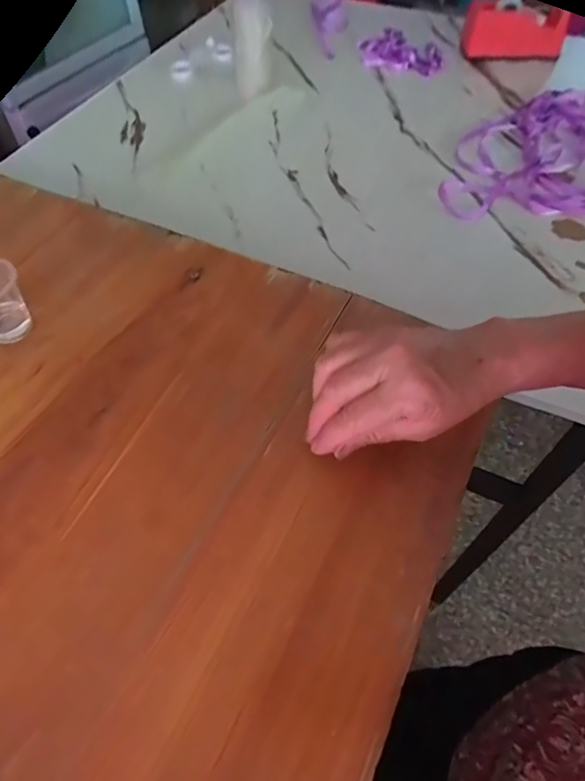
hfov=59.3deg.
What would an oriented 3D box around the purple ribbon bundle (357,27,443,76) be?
[{"bbox_3d":[0.174,-0.543,0.825,0.132,0.024,0.096,13,57,9],"label":"purple ribbon bundle"}]

